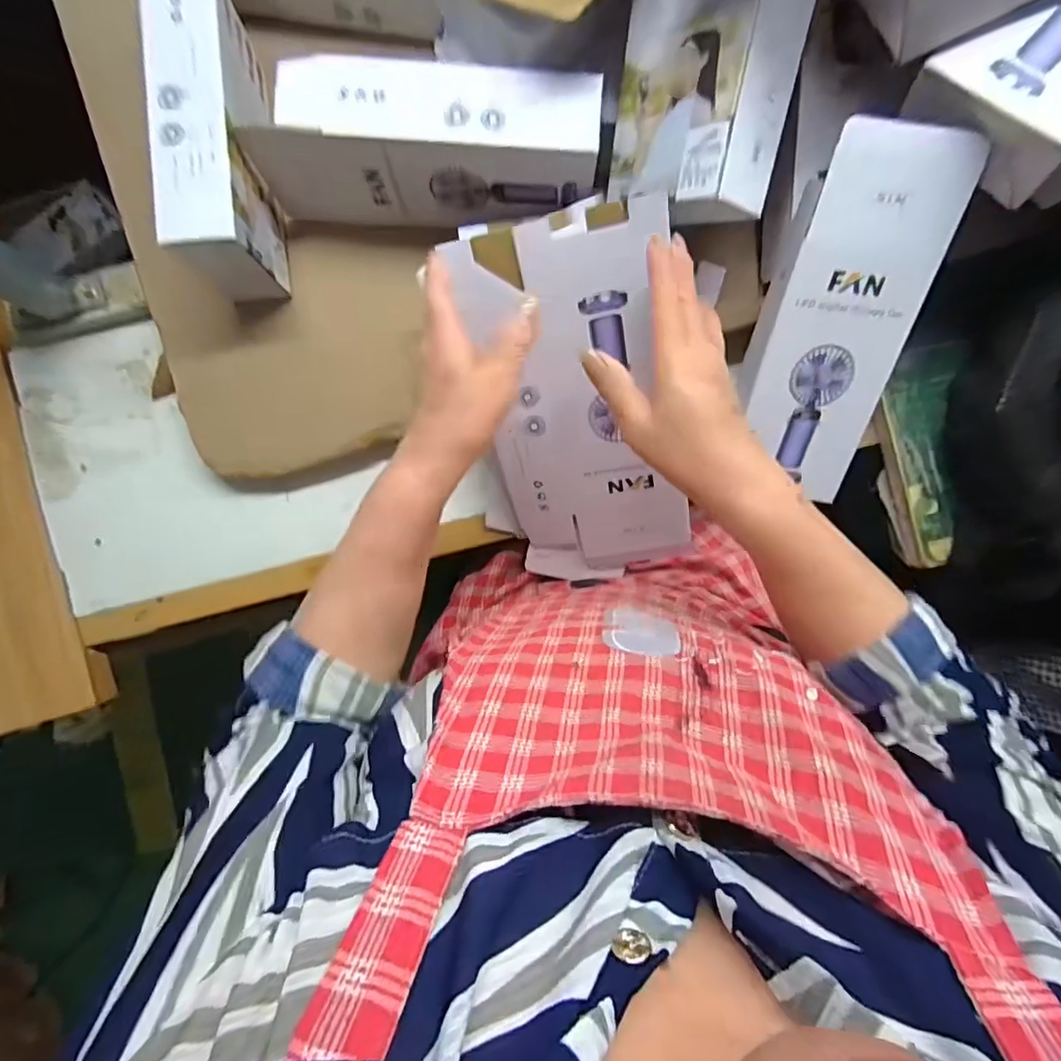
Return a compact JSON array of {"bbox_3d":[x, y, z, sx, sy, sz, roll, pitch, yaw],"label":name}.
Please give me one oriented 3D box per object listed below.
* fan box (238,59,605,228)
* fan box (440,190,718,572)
[{"bbox_3d":[-0.076,-0.279,0.403,0.253,0.092,0.066,1,90,-2],"label":"fan box"},{"bbox_3d":[0.042,-0.077,0.419,0.160,0.043,0.294,-12,129,-2],"label":"fan box"}]

